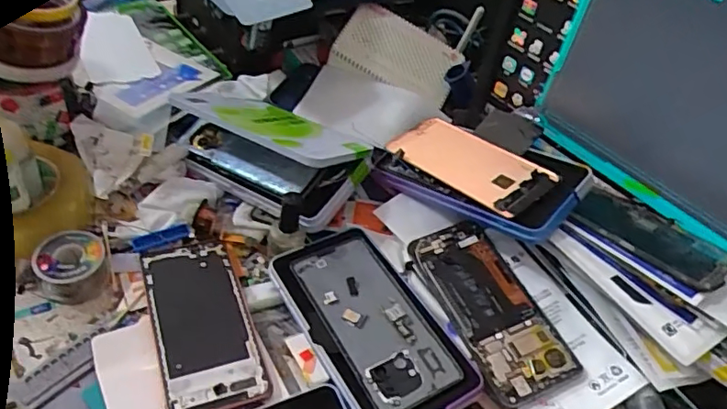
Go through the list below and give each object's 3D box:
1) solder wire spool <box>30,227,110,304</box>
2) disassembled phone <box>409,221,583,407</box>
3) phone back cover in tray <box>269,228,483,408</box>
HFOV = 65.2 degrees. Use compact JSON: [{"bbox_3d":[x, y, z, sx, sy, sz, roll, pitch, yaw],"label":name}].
[{"bbox_3d":[-0.244,0.049,0.475,0.052,0.031,0.057,-4,51,-7],"label":"solder wire spool"},{"bbox_3d":[0.105,0.081,0.470,0.071,0.005,0.158,-18,54,-18],"label":"disassembled phone"},{"bbox_3d":[0.005,0.094,0.461,0.098,0.022,0.187,-23,55,-21],"label":"phone back cover in tray"}]

